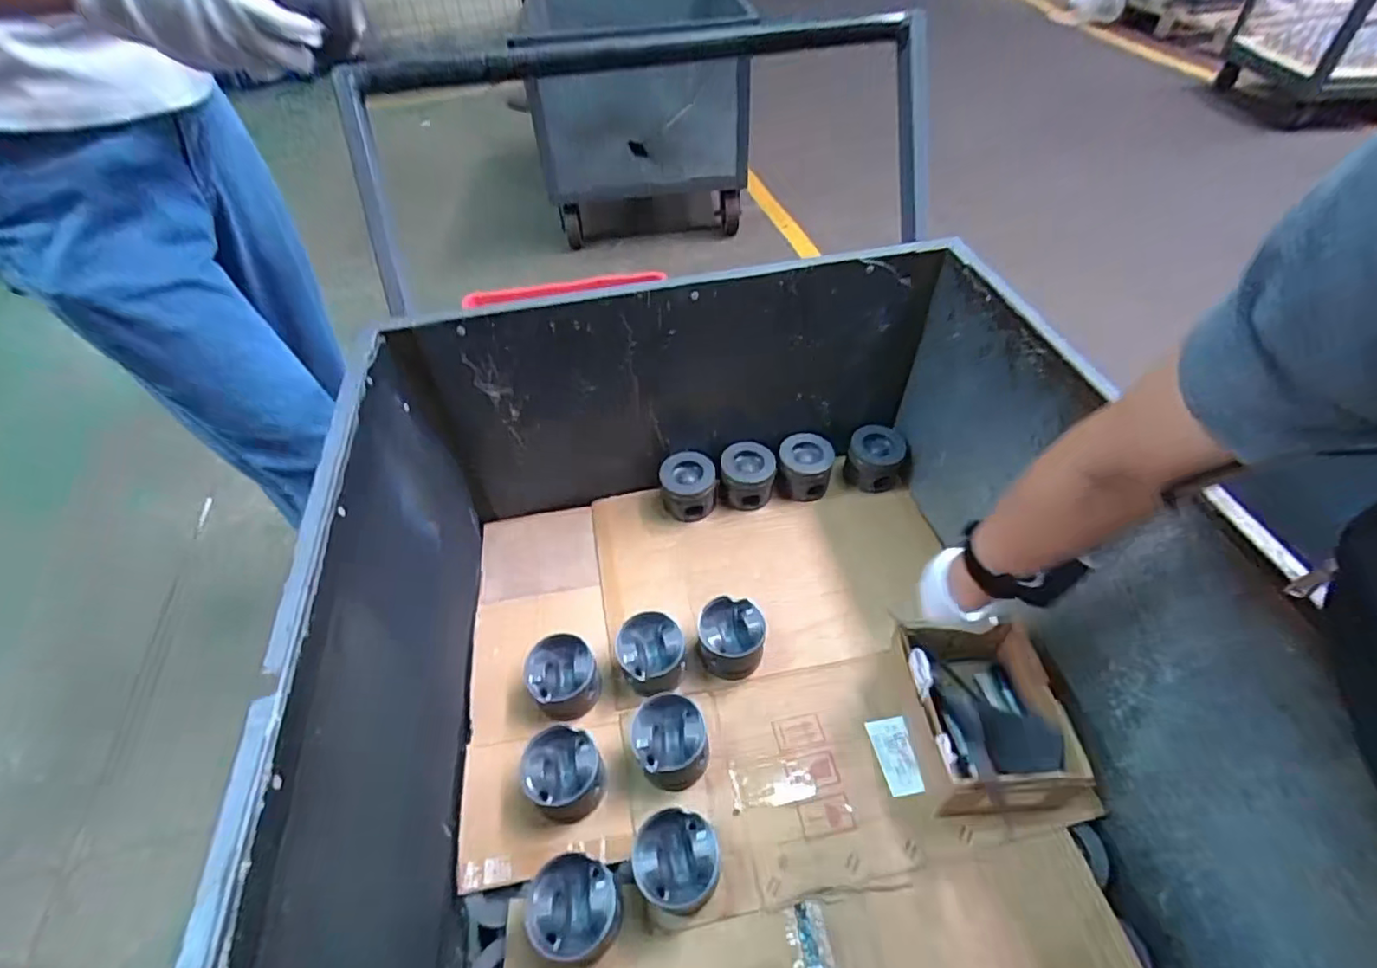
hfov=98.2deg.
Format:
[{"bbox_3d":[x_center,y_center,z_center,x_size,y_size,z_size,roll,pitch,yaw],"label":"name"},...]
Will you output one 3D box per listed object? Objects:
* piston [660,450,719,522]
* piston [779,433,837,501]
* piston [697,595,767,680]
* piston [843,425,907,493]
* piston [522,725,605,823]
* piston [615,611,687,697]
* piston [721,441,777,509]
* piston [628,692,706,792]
[{"bbox_3d":[0.001,0.009,0.970,0.090,0.081,0.096,-7,49,-3],"label":"piston"},{"bbox_3d":[0.196,-0.024,0.992,0.093,0.084,0.092,7,50,9],"label":"piston"},{"bbox_3d":[0.058,0.209,0.803,0.087,0.072,0.085,-1,49,2],"label":"piston"},{"bbox_3d":[0.309,-0.040,0.997,0.086,0.083,0.079,-1,49,2],"label":"piston"},{"bbox_3d":[-0.145,0.343,0.706,0.090,0.064,0.086,-1,49,2],"label":"piston"},{"bbox_3d":[-0.048,0.224,0.791,0.087,0.070,0.090,-1,49,2],"label":"piston"},{"bbox_3d":[0.099,-0.010,0.981,0.096,0.087,0.085,0,49,3],"label":"piston"},{"bbox_3d":[-0.023,0.309,0.718,0.086,0.070,0.091,-1,49,2],"label":"piston"}]

